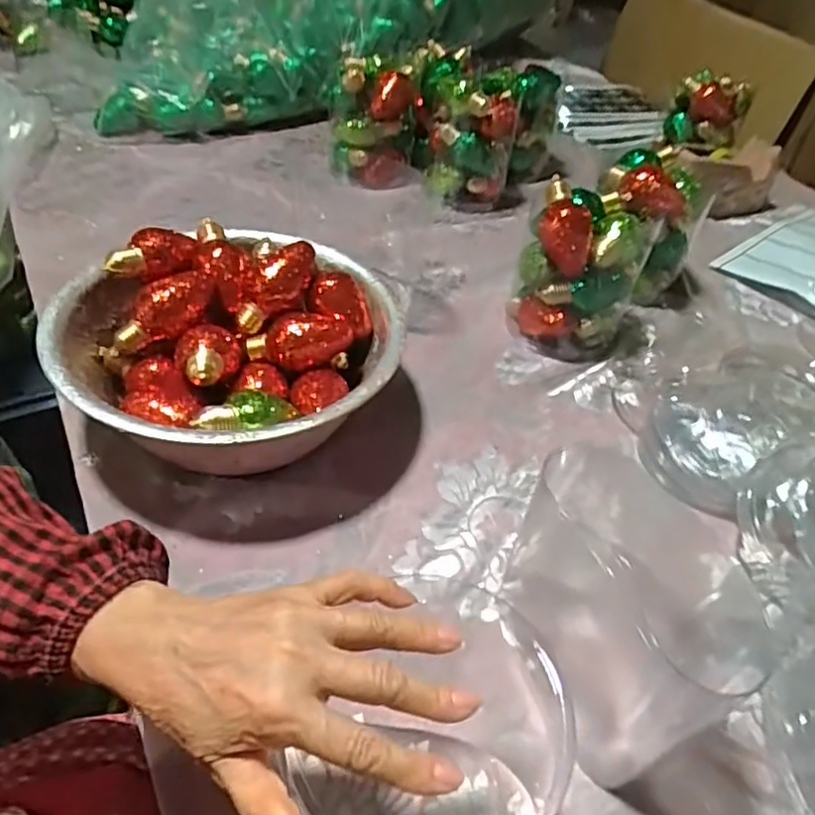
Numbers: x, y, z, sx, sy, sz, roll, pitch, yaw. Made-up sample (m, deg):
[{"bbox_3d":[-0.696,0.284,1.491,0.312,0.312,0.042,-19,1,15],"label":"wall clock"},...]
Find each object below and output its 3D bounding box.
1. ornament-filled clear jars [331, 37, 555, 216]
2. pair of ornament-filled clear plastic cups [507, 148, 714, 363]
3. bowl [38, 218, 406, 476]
[{"bbox_3d":[0.058,-0.422,0.943,0.317,0.140,0.210,10,43,2],"label":"ornament-filled clear jars"},{"bbox_3d":[0.235,-0.178,0.724,0.256,0.145,0.126,-31,55,-34],"label":"pair of ornament-filled clear plastic cups"},{"bbox_3d":[-0.143,-0.039,0.548,0.269,0.124,0.250,4,43,-4],"label":"bowl"}]

